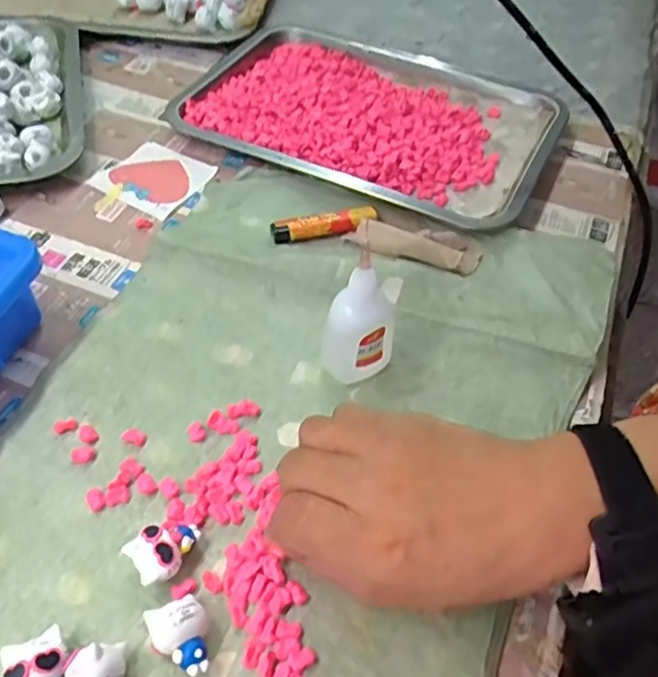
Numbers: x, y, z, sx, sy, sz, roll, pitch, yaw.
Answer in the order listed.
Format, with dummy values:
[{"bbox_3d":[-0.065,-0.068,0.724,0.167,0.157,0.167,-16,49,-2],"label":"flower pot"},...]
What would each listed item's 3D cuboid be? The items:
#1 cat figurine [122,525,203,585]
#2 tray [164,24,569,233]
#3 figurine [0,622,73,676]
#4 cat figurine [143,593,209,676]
[{"bbox_3d":[-0.080,0.104,0.311,0.034,0.021,0.026,-32,60,-25],"label":"cat figurine"},{"bbox_3d":[0.027,-0.190,0.533,0.308,0.031,0.184,23,54,14],"label":"tray"},{"bbox_3d":[-0.125,0.147,0.274,0.024,0.021,0.034,-22,56,-19],"label":"figurine"},{"bbox_3d":[-0.066,0.136,0.285,0.025,0.022,0.032,-21,56,-18],"label":"cat figurine"}]

